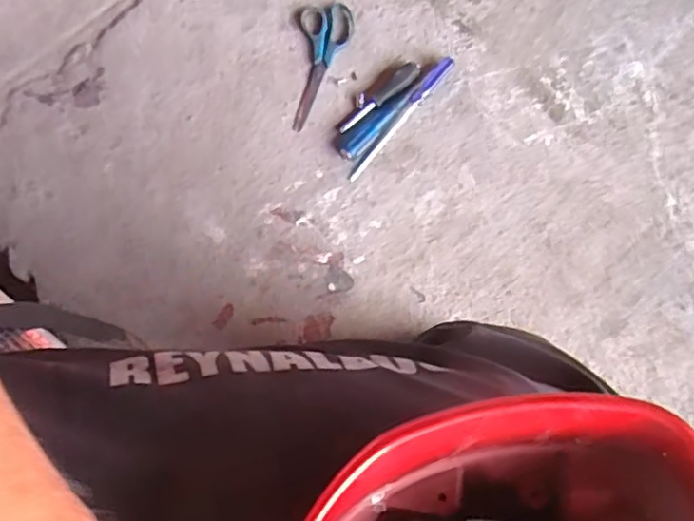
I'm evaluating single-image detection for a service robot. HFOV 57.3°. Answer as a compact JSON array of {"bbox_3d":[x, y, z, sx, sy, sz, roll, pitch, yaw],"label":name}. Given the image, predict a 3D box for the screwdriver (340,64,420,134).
[{"bbox_3d":[0.050,-0.243,0.943,0.153,0.017,0.030,-42,78,-10],"label":"screwdriver"}]

